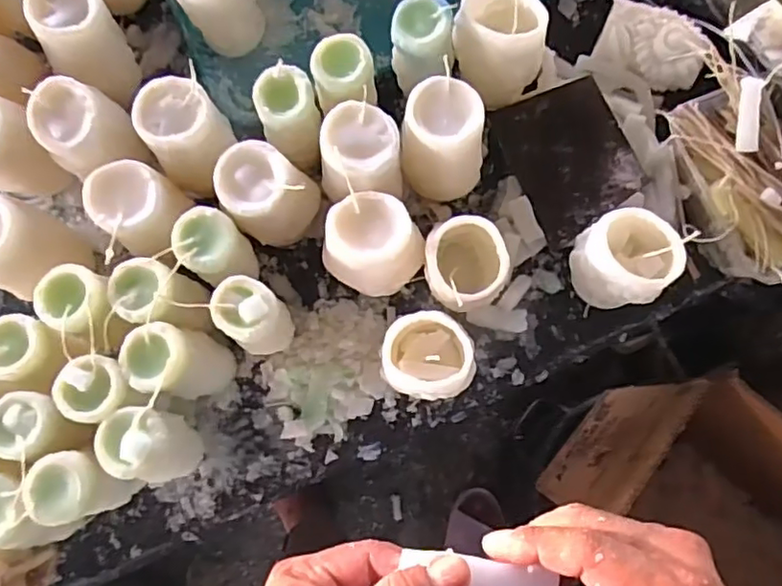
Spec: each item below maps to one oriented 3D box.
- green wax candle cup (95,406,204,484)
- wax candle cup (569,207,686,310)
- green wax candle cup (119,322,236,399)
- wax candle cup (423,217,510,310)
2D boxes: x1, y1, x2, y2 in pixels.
[{"bbox_3d":[-0.190,0.119,0.492,0.051,0.100,0.056,8,81,2],"label":"green wax candle cup"},{"bbox_3d":[0.195,-0.026,0.521,0.068,0.087,0.077,-32,81,-5],"label":"wax candle cup"},{"bbox_3d":[-0.173,0.058,0.509,0.055,0.105,0.053,0,80,1],"label":"green wax candle cup"},{"bbox_3d":[0.061,-0.021,0.525,0.061,0.098,0.067,0,80,1],"label":"wax candle cup"}]

